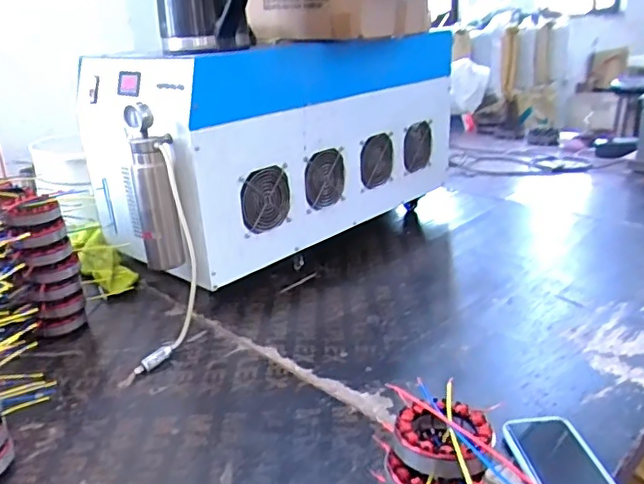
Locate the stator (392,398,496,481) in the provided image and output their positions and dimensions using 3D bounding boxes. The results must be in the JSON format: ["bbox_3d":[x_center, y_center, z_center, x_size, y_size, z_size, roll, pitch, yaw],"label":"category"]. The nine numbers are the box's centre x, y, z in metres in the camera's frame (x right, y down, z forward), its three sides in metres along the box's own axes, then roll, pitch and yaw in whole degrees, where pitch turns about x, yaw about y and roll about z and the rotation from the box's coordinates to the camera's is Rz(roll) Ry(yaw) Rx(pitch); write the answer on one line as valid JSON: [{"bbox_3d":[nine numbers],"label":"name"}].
[{"bbox_3d":[0.110,0.178,0.524,0.089,0.037,0.078,17,29,41],"label":"stator"}]

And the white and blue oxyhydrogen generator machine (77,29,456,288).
[{"bbox_3d":[-0.070,-0.225,1.258,0.808,0.366,0.368,-21,28,-40],"label":"white and blue oxyhydrogen generator machine"}]

